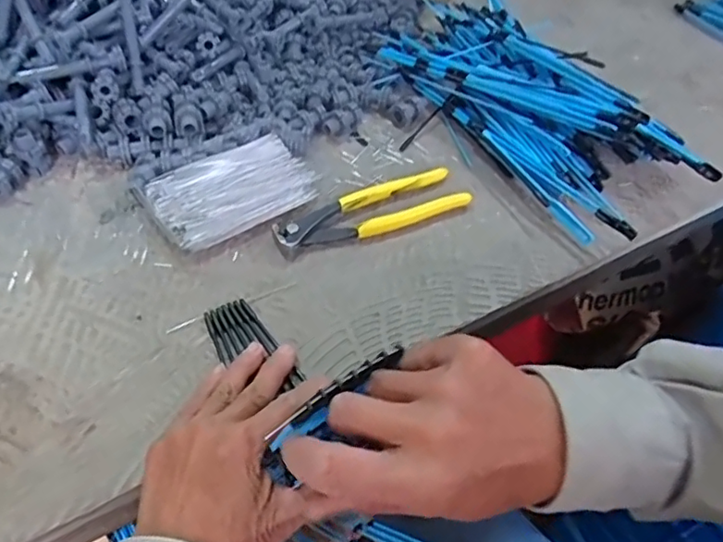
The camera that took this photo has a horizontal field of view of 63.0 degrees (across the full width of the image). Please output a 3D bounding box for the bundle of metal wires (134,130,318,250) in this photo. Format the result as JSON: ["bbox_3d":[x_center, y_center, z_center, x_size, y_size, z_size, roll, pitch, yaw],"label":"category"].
[{"bbox_3d":[-0.108,-0.067,0.496,0.131,0.019,0.081,-27,56,-23],"label":"bundle of metal wires"}]

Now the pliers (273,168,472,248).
[{"bbox_3d":[0.009,-0.050,0.490,0.163,0.015,0.043,-19,53,-18],"label":"pliers"}]

